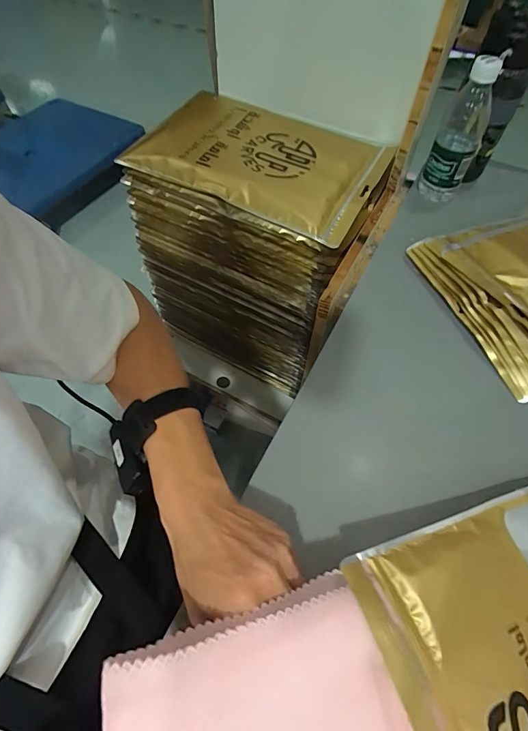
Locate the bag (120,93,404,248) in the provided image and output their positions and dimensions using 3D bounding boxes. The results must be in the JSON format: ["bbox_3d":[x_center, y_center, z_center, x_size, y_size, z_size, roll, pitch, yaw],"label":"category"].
[{"bbox_3d":[-0.016,-0.314,0.594,0.363,0.029,0.221,25,67,12],"label":"bag"}]

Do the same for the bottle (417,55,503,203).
[{"bbox_3d":[0.277,-0.327,0.550,0.057,0.167,0.069,24,60,13],"label":"bottle"}]

